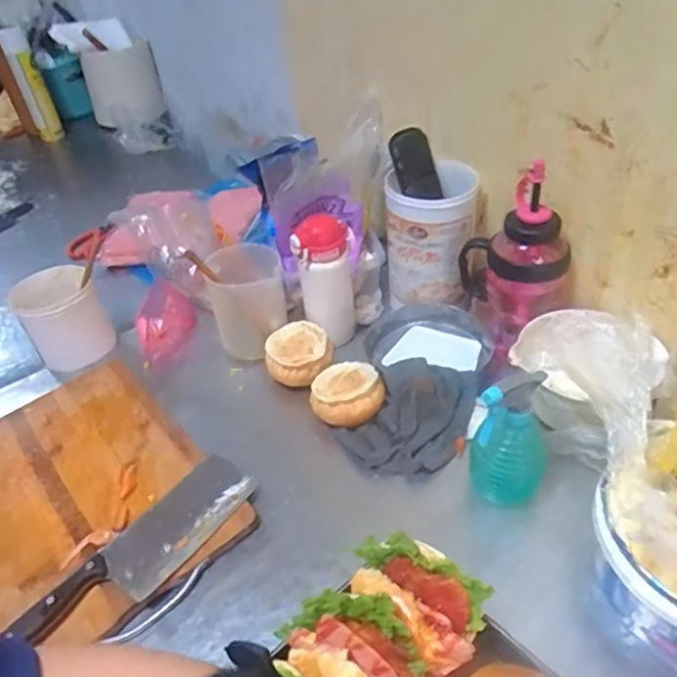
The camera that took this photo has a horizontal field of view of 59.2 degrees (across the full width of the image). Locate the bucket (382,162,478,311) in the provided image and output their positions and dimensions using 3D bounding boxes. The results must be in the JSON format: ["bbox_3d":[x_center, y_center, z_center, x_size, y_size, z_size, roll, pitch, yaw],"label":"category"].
[{"bbox_3d":[0.135,-0.149,0.875,0.123,0.180,0.123,-4,41,3],"label":"bucket"}]

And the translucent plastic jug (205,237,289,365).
[{"bbox_3d":[-0.134,-0.060,0.890,0.106,0.127,0.130,-13,41,-7],"label":"translucent plastic jug"}]

